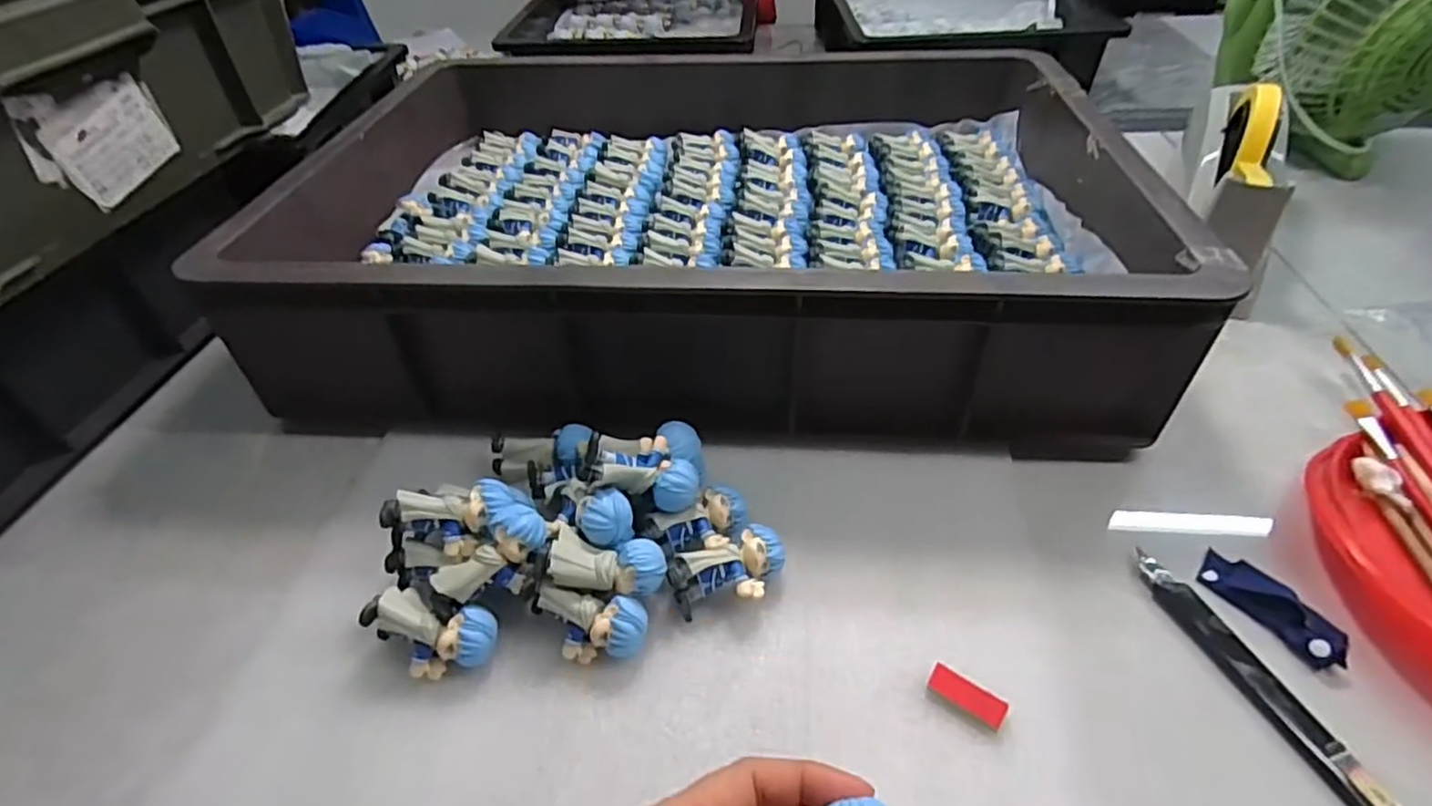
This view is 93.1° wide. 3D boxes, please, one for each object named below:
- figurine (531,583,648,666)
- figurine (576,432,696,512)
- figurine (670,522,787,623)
[{"bbox_3d":[-0.061,0.110,0.332,0.053,0.032,0.024,3,44,6],"label":"figurine"},{"bbox_3d":[-0.040,0.036,0.362,0.061,0.024,0.034,16,42,-12],"label":"figurine"},{"bbox_3d":[0.007,0.090,0.353,0.059,0.030,0.034,-14,45,-11],"label":"figurine"}]

